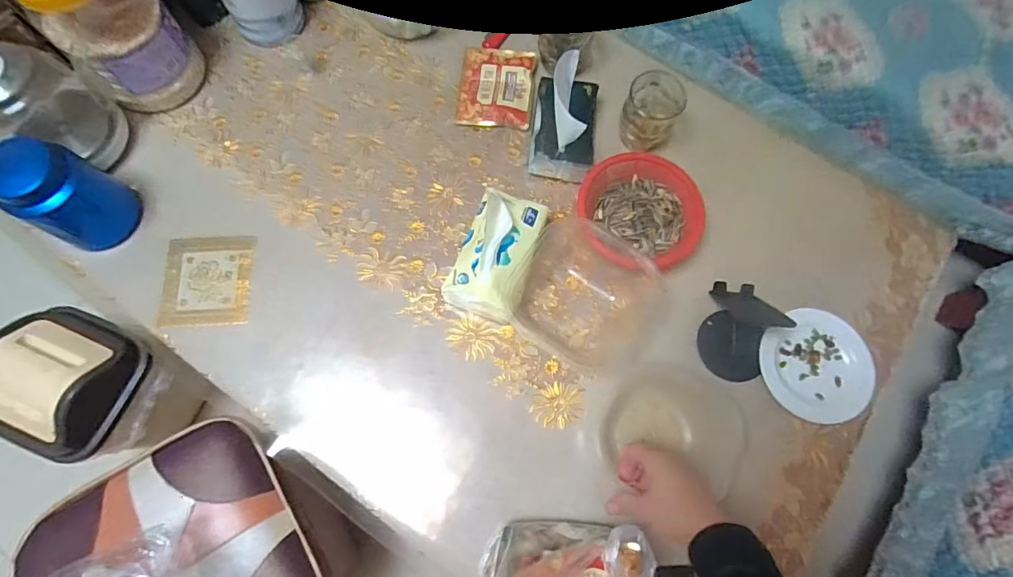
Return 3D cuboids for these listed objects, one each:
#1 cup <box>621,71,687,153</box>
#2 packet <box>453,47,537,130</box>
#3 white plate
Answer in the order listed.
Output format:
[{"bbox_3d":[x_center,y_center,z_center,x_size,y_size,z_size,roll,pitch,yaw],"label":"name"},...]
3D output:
[{"bbox_3d":[0.205,-0.248,0.705,0.079,0.083,0.078,0,74,-1],"label":"cup"},{"bbox_3d":[-0.014,-0.309,0.760,0.112,0.013,0.137,6,74,0],"label":"packet"},{"bbox_3d":[0.406,0.102,0.646,0.133,0.015,0.141,0,74,-1],"label":"white plate"}]

